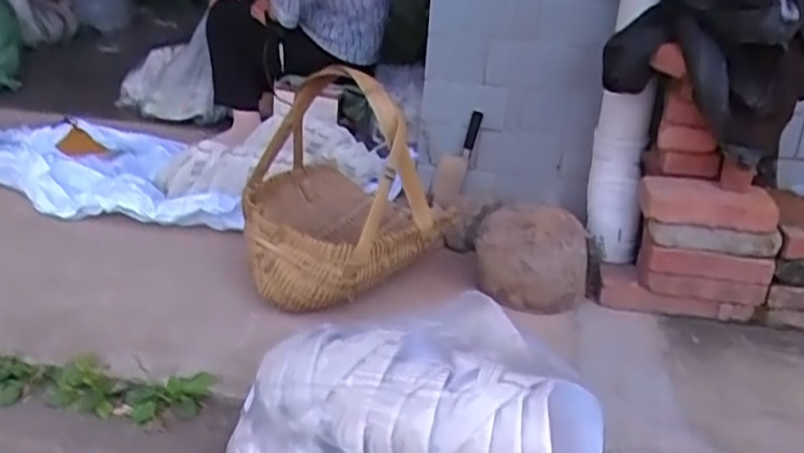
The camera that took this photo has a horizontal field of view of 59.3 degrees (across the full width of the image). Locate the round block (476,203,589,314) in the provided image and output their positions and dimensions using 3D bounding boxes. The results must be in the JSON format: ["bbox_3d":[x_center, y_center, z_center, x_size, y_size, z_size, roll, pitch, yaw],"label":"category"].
[{"bbox_3d":[0.269,0.065,1.481,0.226,0.172,0.184,7,24,6],"label":"round block"}]

